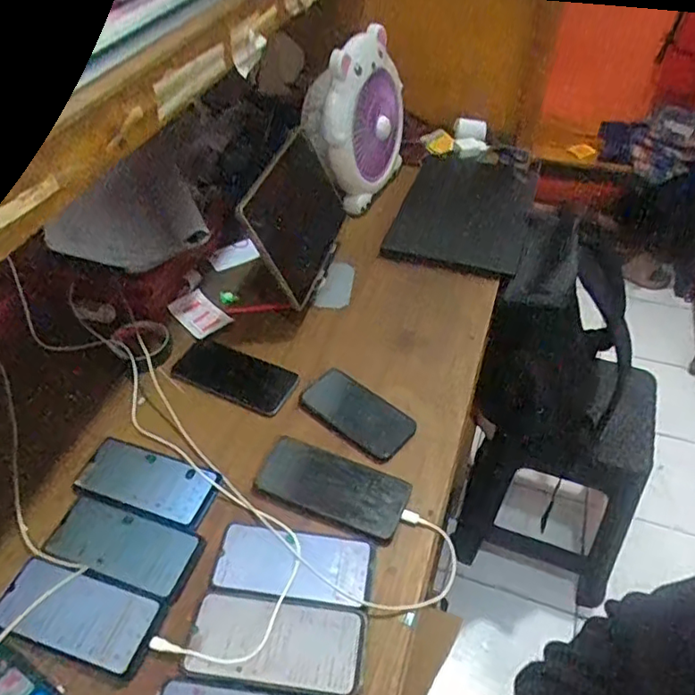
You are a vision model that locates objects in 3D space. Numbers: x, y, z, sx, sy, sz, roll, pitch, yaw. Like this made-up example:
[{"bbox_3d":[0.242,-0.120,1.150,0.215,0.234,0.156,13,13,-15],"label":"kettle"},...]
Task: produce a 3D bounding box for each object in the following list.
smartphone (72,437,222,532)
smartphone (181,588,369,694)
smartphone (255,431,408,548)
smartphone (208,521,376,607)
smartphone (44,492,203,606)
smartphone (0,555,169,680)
[{"bbox_3d":[-0.230,0.154,0.692,0.160,0.011,0.080,12,46,13],"label":"smartphone"},{"bbox_3d":[-0.066,0.281,0.573,0.166,0.006,0.082,5,45,7],"label":"smartphone"},{"bbox_3d":[-0.016,0.157,0.685,0.166,0.013,0.082,16,47,17],"label":"smartphone"},{"bbox_3d":[-0.055,0.225,0.629,0.161,0.011,0.073,5,45,6],"label":"smartphone"},{"bbox_3d":[-0.236,0.208,0.635,0.156,0.005,0.075,13,46,14],"label":"smartphone"},{"bbox_3d":[-0.266,0.258,0.589,0.163,0.007,0.075,13,46,14],"label":"smartphone"}]

